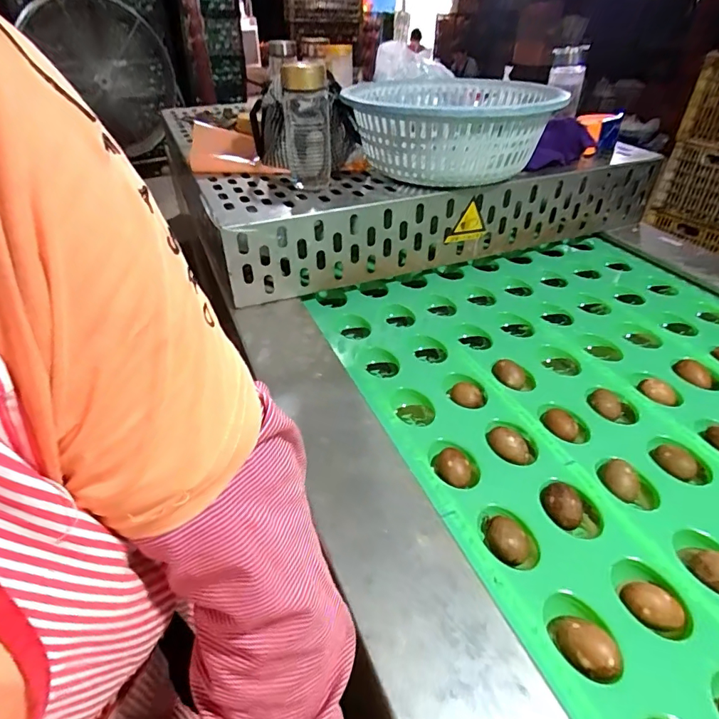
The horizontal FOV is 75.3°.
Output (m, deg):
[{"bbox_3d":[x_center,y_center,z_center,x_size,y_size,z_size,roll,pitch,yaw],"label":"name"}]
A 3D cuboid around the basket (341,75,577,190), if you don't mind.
[{"bbox_3d":[0.154,-0.423,0.842,0.326,0.125,0.384,-1,40,-3],"label":"basket"}]

